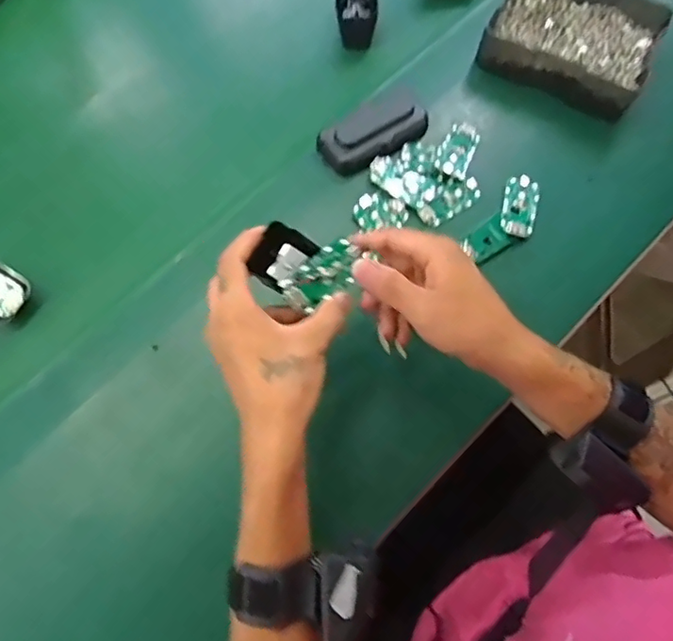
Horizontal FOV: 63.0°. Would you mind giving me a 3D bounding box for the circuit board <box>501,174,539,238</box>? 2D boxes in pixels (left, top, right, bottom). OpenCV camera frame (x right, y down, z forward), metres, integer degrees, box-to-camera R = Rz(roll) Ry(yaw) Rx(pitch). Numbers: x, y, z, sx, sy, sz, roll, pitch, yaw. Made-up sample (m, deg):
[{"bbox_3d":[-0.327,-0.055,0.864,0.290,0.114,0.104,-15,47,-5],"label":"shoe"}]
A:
[{"bbox_3d":[0.173,-0.108,0.516,0.031,0.009,0.066,15,64,2],"label":"circuit board"}]

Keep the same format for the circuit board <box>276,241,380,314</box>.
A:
[{"bbox_3d":[-0.007,-0.033,0.394,0.066,0.005,0.032,-40,96,-12],"label":"circuit board"}]

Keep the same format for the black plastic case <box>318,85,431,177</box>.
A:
[{"bbox_3d":[0.038,-0.180,0.520,0.105,0.023,0.048,-30,73,-9],"label":"black plastic case"}]

